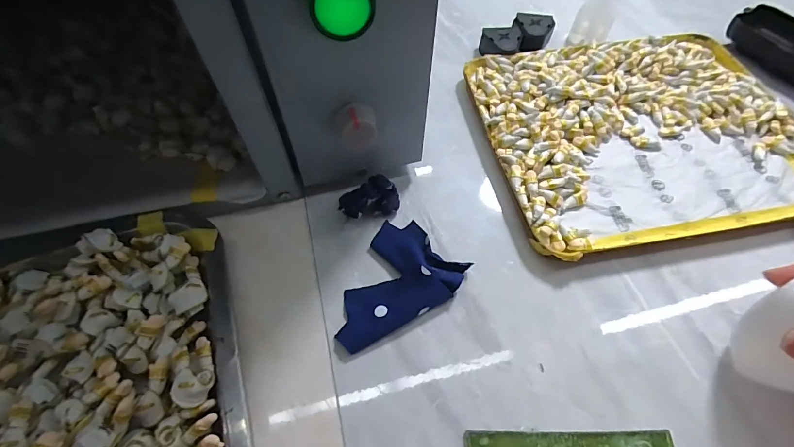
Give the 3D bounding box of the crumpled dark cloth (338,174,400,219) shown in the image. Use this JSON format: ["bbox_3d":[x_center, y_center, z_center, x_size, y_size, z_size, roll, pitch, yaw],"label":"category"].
[{"bbox_3d":[-0.018,-0.015,0.261,0.039,0.022,0.029,-40,67,-21],"label":"crumpled dark cloth"}]

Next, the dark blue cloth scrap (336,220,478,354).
[{"bbox_3d":[0.003,0.039,0.232,0.062,0.016,0.088,23,62,13],"label":"dark blue cloth scrap"}]

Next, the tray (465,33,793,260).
[{"bbox_3d":[0.193,-0.078,0.301,0.242,0.019,0.192,-10,60,-6],"label":"tray"}]

